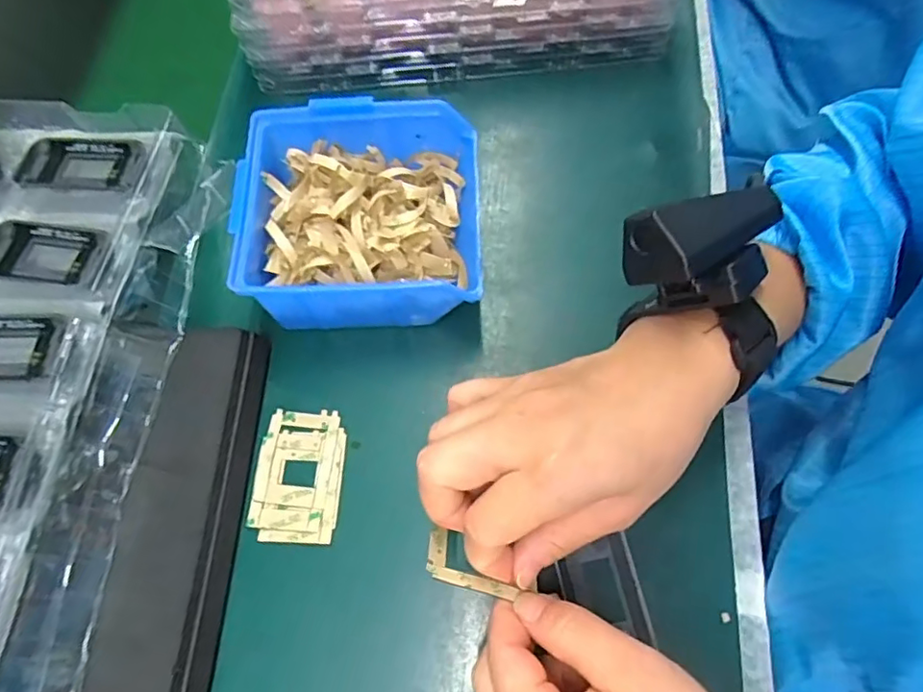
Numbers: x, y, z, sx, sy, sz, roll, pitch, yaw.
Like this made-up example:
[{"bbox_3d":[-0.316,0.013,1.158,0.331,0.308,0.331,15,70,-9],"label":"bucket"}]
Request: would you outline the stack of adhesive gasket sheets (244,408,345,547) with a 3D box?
[{"bbox_3d":[-0.091,0.072,0.325,0.047,0.005,0.072,2,67,4],"label":"stack of adhesive gasket sheets"}]

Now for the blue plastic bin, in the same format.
[{"bbox_3d":[-0.056,-0.073,0.349,0.133,0.069,0.126,-3,68,1],"label":"blue plastic bin"}]

